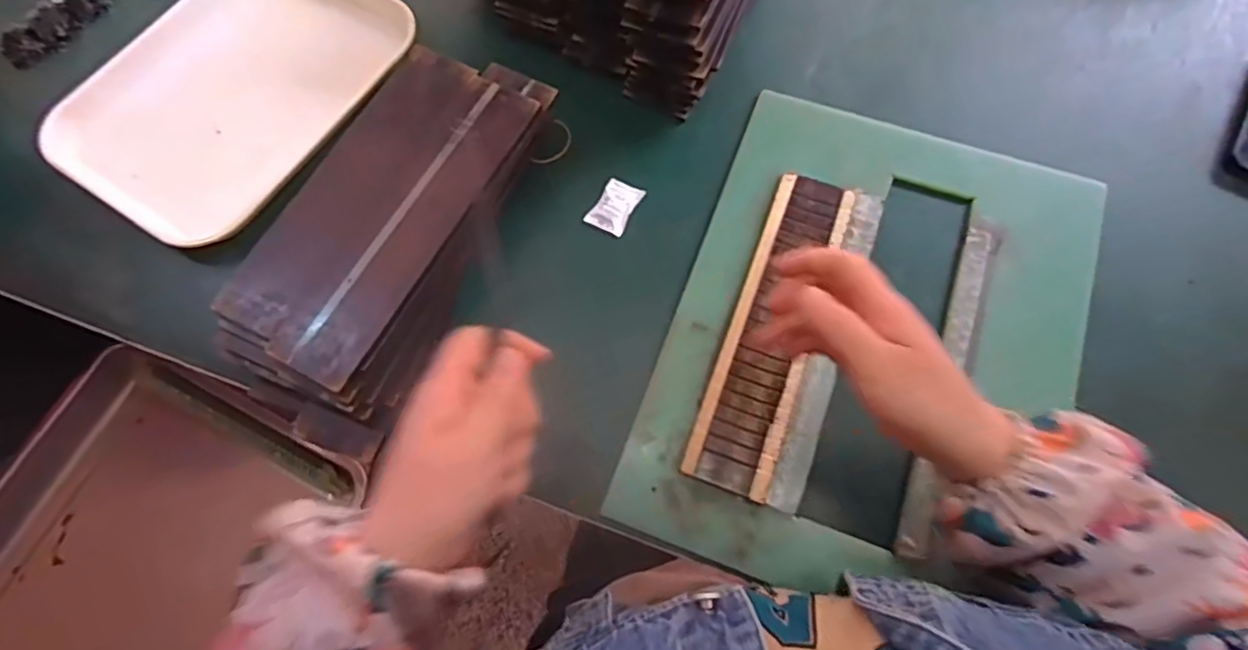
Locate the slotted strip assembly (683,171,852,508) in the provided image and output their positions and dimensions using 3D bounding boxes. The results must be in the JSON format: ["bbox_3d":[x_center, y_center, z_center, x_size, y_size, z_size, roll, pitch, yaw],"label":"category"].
[{"bbox_3d":[0.118,-0.002,0.473,0.063,0.006,0.262,18,73,8],"label":"slotted strip assembly"}]

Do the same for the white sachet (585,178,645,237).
[{"bbox_3d":[-0.008,-0.102,0.526,0.033,0.006,0.048,27,73,11],"label":"white sachet"}]

